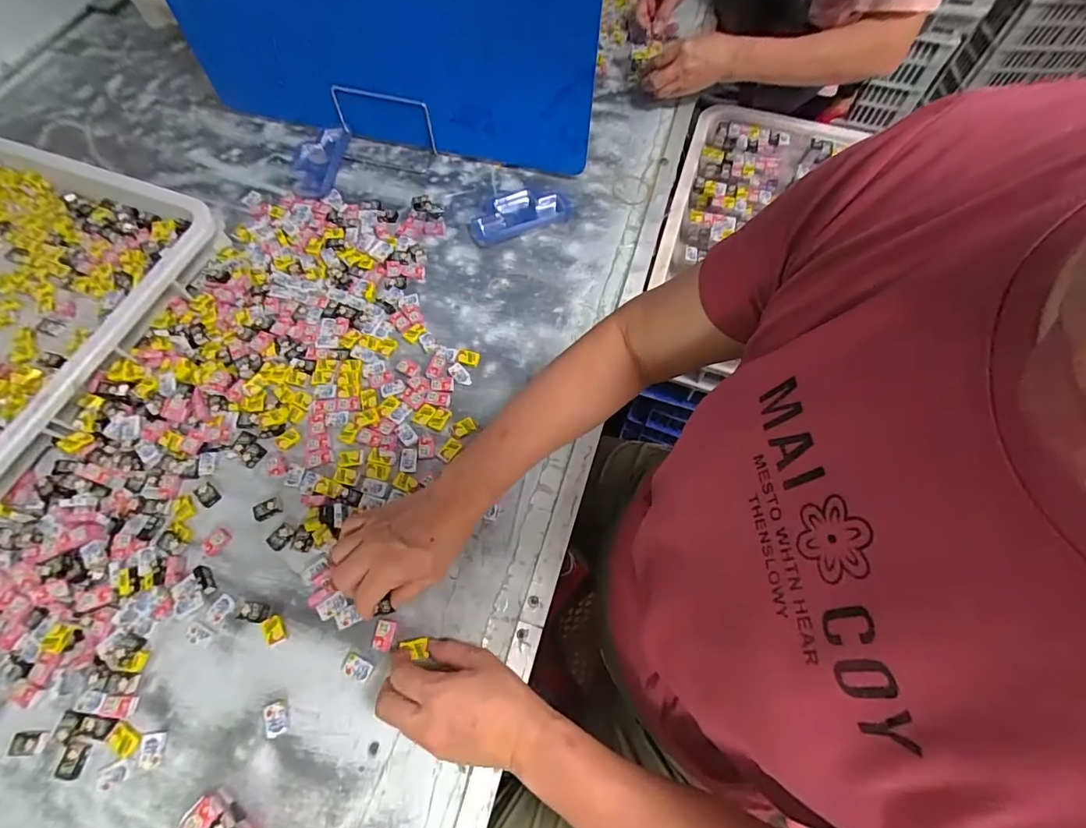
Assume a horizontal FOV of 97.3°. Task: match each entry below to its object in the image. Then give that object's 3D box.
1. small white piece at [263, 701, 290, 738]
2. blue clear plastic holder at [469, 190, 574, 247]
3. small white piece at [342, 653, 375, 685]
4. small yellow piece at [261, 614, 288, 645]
[{"bbox_3d":[-0.242,0.276,0.432,0.020,0.007,0.027,-22,67,-10],"label":"small white piece"},{"bbox_3d":[-0.034,-0.289,0.684,0.148,0.015,0.075,-23,68,-11],"label":"blue clear plastic holder"},{"bbox_3d":[-0.173,0.237,0.446,0.027,0.004,0.019,21,67,9],"label":"small white piece"},{"bbox_3d":[-0.259,0.208,0.461,0.015,0.010,0.027,-33,70,-14],"label":"small yellow piece"}]

